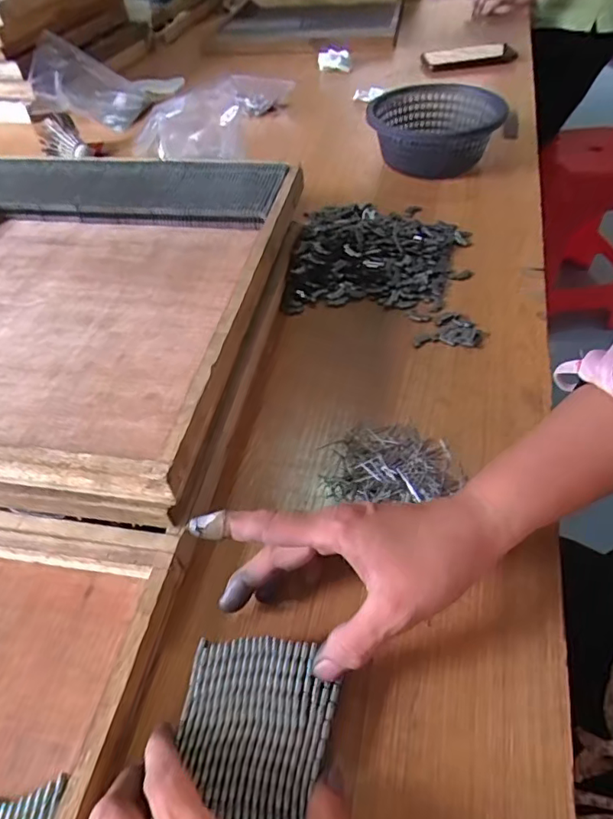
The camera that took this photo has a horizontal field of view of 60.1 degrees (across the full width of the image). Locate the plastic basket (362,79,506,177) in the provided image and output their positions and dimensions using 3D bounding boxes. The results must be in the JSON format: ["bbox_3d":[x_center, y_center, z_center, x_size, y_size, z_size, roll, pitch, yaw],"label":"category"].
[{"bbox_3d":[0.161,-0.359,0.684,0.156,0.067,0.166,-1,50,1],"label":"plastic basket"}]

